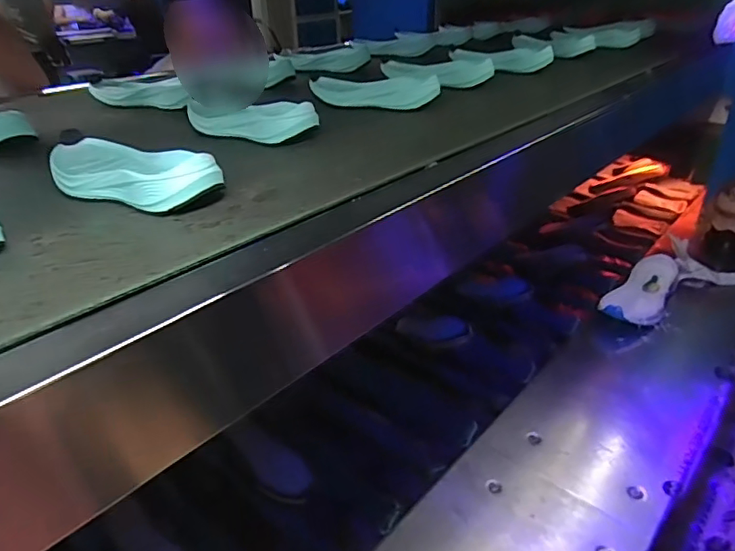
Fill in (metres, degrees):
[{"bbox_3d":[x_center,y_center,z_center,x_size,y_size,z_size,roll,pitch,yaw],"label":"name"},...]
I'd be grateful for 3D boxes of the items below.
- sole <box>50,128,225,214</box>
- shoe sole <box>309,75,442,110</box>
[{"bbox_3d":[-0.218,-0.095,0.478,0.191,0.036,0.077,18,36,33],"label":"sole"},{"bbox_3d":[0.005,-0.259,0.758,0.188,0.030,0.069,7,31,17],"label":"shoe sole"}]

